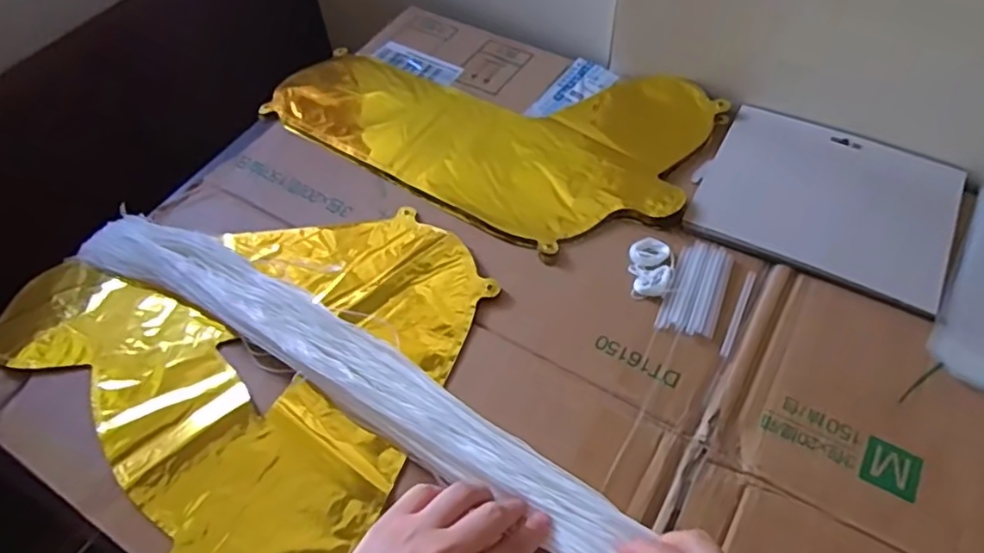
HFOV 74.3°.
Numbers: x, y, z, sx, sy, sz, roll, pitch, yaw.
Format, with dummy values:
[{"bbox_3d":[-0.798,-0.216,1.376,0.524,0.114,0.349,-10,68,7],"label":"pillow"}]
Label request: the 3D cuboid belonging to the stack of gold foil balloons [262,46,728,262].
[{"bbox_3d":[-0.012,-0.152,0.609,0.396,0.010,0.229,22,60,17],"label":"stack of gold foil balloons"}]

